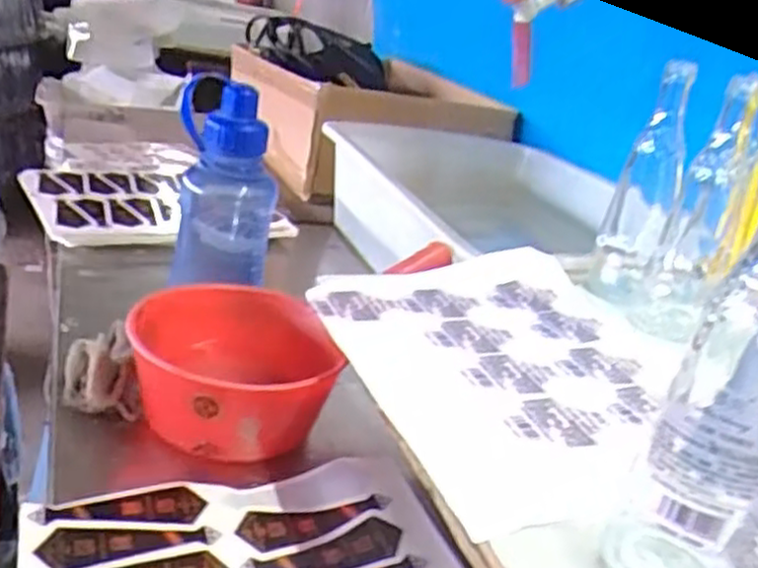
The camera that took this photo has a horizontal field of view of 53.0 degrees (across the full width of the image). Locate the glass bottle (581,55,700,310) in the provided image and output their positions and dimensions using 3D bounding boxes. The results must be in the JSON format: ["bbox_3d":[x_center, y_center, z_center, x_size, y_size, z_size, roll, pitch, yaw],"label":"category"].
[{"bbox_3d":[0.234,-0.080,0.671,0.060,0.189,0.069,11,24,14],"label":"glass bottle"}]

